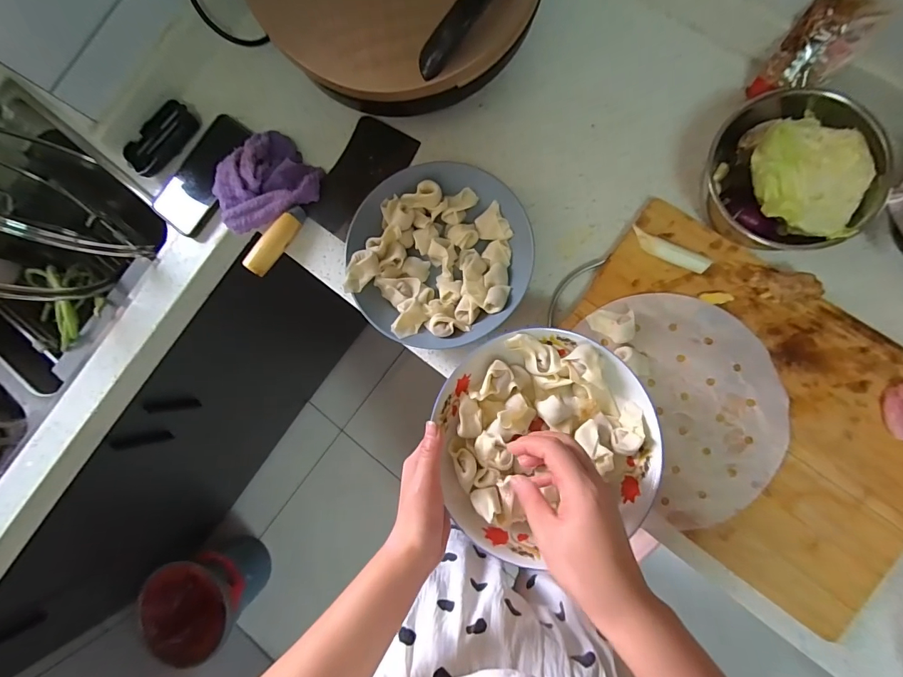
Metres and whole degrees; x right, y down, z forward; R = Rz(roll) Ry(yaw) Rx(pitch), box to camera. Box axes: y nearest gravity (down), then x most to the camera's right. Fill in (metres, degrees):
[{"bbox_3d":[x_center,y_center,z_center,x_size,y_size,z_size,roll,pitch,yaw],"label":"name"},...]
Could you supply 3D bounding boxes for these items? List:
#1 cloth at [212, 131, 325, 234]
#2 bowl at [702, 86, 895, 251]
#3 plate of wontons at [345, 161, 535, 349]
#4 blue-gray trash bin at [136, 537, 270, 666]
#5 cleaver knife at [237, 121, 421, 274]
[{"bbox_3d":[-0.245,-0.196,0.530,0.098,0.045,0.138,45,93,5],"label":"cloth"},{"bbox_3d":[0.359,-0.177,0.416,0.157,0.098,0.159,0,87,5],"label":"bowl"},{"bbox_3d":[-0.014,-0.099,0.497,0.209,0.060,0.211,-1,85,8],"label":"plate of wontons"},{"bbox_3d":[-0.636,0.679,1.126,0.254,0.307,0.245,-35,85,2],"label":"blue-gray trash bin"},{"bbox_3d":[-0.154,-0.176,0.534,0.096,0.040,0.264,37,93,5],"label":"cleaver knife"}]

